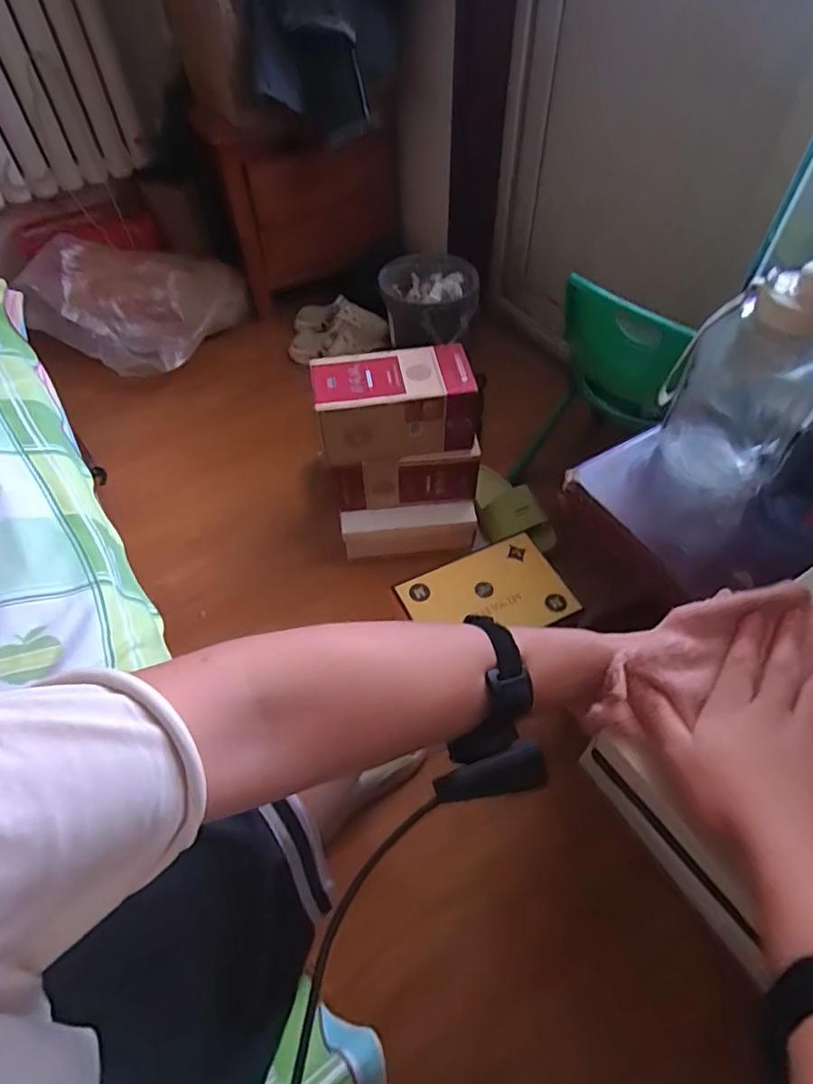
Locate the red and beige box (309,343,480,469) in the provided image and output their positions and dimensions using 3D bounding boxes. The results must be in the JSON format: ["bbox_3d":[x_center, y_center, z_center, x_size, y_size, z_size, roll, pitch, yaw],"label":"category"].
[{"bbox_3d":[-0.021,-0.251,1.050,0.281,0.150,0.143,-3,54,-2],"label":"red and beige box"}]

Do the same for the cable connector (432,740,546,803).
[{"bbox_3d":[0.054,0.150,0.364,0.071,0.029,0.020,-13,55,-9],"label":"cable connector"}]

